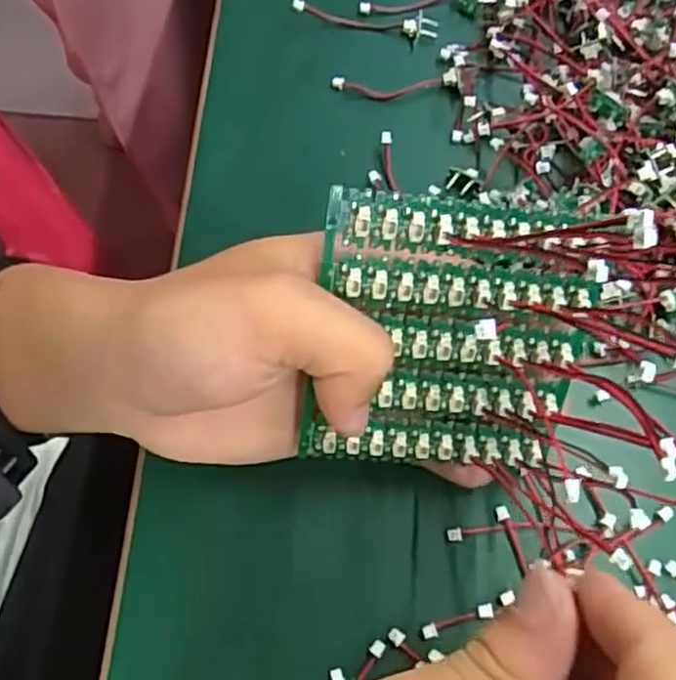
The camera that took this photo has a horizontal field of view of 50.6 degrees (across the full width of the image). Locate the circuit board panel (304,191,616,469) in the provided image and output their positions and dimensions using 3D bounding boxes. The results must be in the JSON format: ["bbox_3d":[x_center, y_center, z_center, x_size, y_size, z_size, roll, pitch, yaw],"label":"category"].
[{"bbox_3d":[0.034,0.002,0.214,0.081,0.087,0.009,5,25,-8],"label":"circuit board panel"}]

